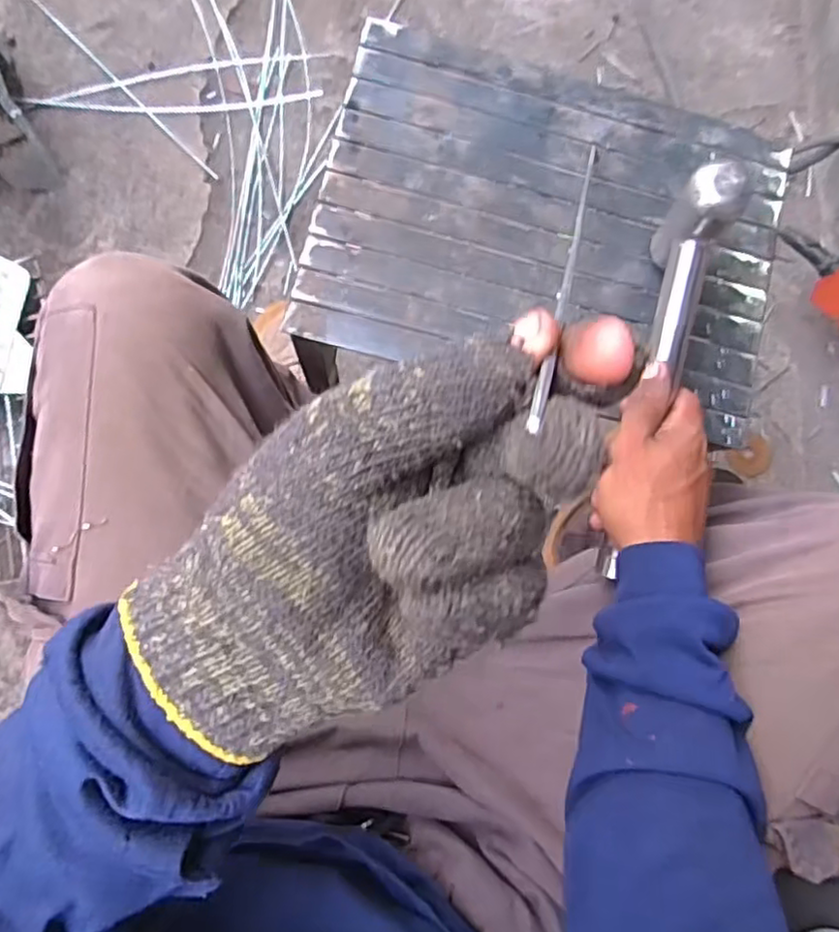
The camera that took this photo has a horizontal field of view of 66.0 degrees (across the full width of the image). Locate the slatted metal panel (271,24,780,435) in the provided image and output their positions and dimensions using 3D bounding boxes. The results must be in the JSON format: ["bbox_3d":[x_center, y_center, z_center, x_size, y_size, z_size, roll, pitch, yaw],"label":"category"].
[{"bbox_3d":[0.099,-0.175,0.487,0.343,0.023,0.242,14,83,-5],"label":"slatted metal panel"}]

